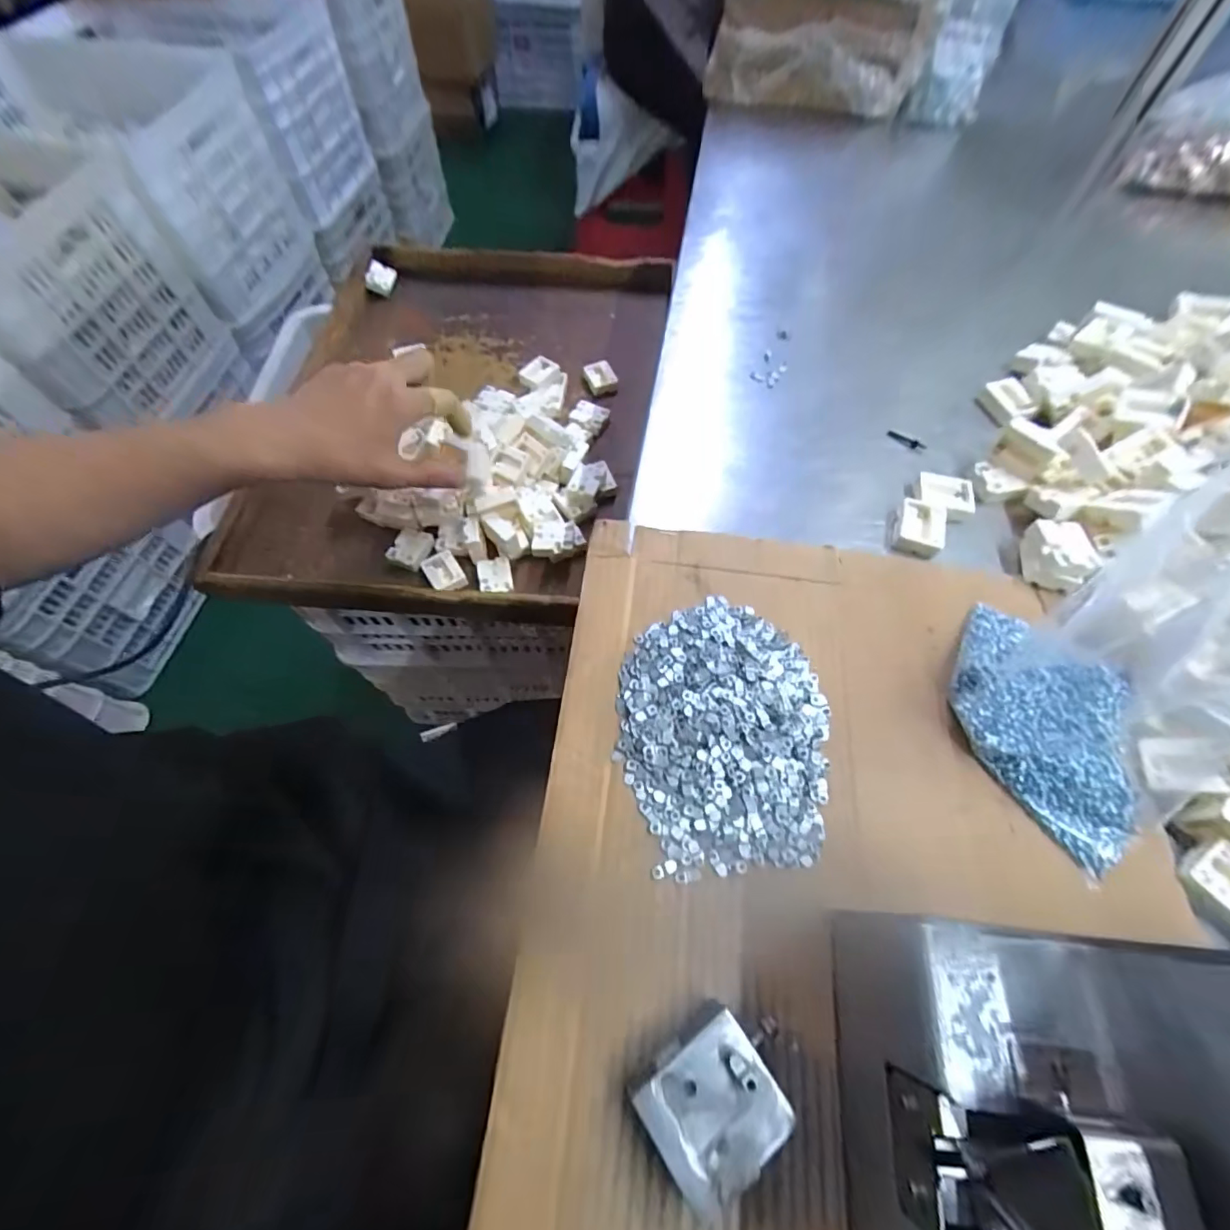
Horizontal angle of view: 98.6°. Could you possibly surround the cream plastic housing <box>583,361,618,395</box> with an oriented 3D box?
[{"bbox_3d":[-0.017,-0.262,0.589,0.030,0.019,0.037,-17,64,-9],"label":"cream plastic housing"}]

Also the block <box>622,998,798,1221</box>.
[{"bbox_3d":[0.041,0.188,0.210,0.058,0.024,0.048,-36,68,-18],"label":"block"}]

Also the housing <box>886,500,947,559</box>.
[{"bbox_3d":[0.204,-0.060,0.357,0.034,0.016,0.038,21,64,10],"label":"housing"}]

